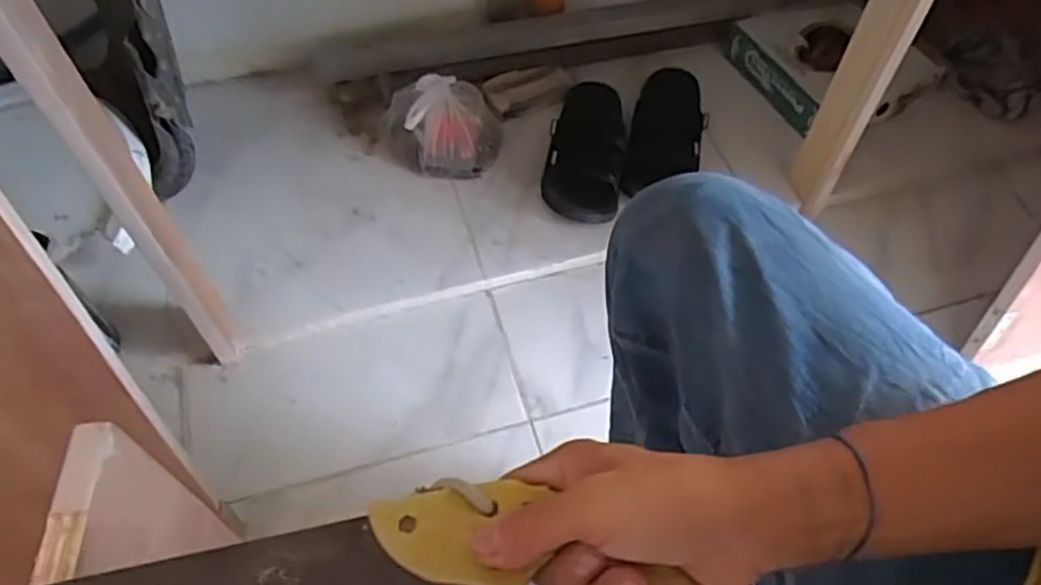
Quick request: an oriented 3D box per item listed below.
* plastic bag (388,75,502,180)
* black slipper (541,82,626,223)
[{"bbox_3d":[-0.109,-0.233,1.031,0.159,0.098,0.123,-9,58,-6],"label":"plastic bag"},{"bbox_3d":[0.092,-0.200,1.027,0.102,0.072,0.217,8,58,5],"label":"black slipper"}]

